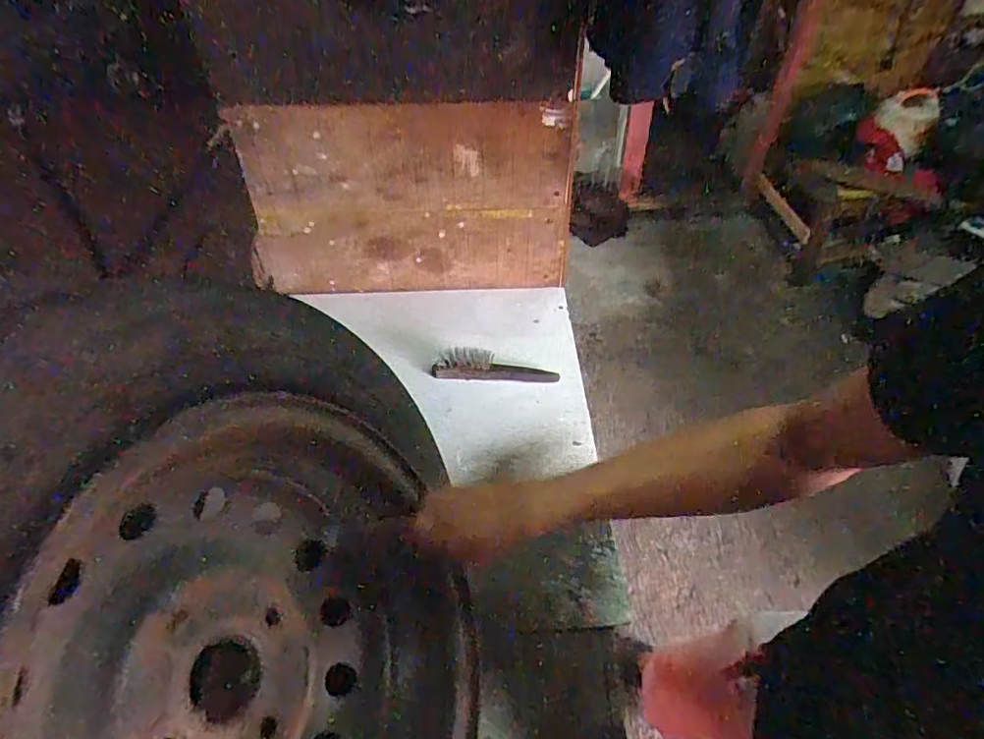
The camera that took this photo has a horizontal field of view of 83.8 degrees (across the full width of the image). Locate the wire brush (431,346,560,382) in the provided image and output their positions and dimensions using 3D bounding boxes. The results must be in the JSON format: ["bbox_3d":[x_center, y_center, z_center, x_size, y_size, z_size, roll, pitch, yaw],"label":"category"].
[{"bbox_3d":[0.006,-0.010,0.894,0.203,0.061,0.025,-1,47,2],"label":"wire brush"}]

